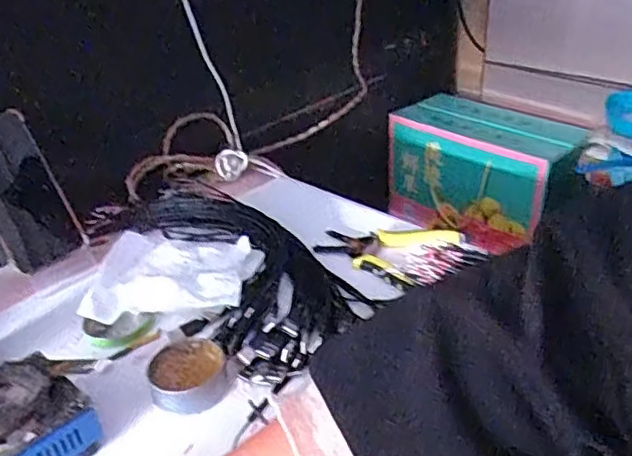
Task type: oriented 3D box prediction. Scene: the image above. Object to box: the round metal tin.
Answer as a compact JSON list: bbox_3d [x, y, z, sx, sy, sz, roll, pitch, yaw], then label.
[{"bbox_3d":[-0.105,0.125,0.520,0.069,0.024,0.064,-3,32,2],"label":"round metal tin"}]

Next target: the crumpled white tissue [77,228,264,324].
[{"bbox_3d":[-0.142,0.038,0.646,0.153,0.033,0.163,-1,32,5],"label":"crumpled white tissue"}]

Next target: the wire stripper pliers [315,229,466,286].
[{"bbox_3d":[0.077,0.014,0.678,0.147,0.017,0.102,16,37,29],"label":"wire stripper pliers"}]

